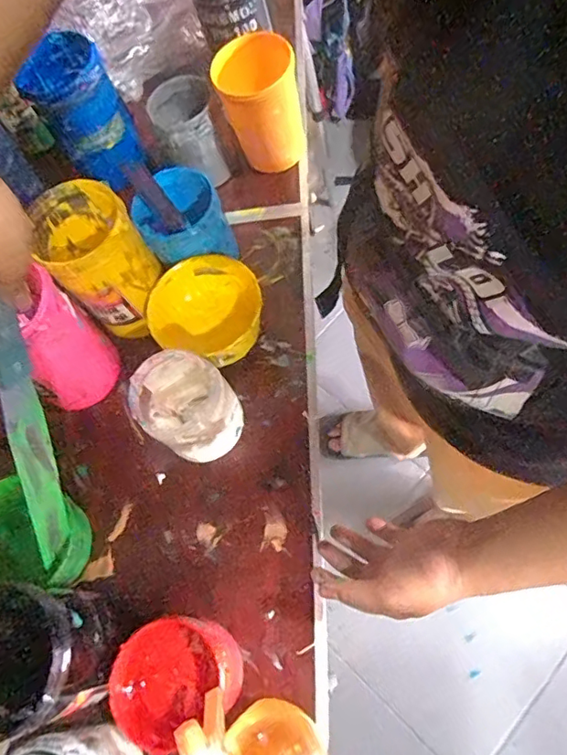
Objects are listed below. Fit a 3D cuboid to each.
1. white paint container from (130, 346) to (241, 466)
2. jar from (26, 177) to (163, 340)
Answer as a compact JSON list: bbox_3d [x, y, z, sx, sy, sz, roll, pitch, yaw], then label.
[{"bbox_3d":[-0.089,0.029,0.507,0.088,0.090,0.076,40,79,20],"label":"white paint container"},{"bbox_3d":[-0.180,-0.118,0.542,0.090,0.119,0.099,-3,68,7],"label":"jar"}]

